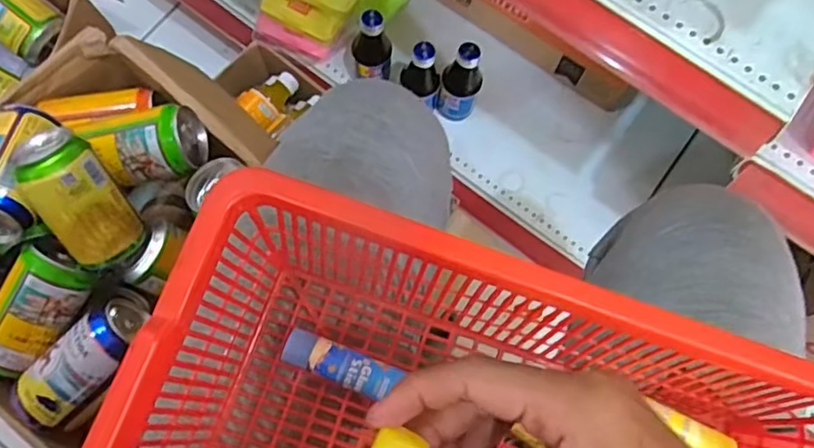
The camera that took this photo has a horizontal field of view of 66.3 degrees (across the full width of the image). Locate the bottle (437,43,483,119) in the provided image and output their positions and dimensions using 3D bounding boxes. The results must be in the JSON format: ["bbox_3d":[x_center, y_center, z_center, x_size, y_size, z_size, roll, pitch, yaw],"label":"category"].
[{"bbox_3d":[0.068,-0.177,0.788,0.049,0.137,0.043,17,74,3],"label":"bottle"}]

